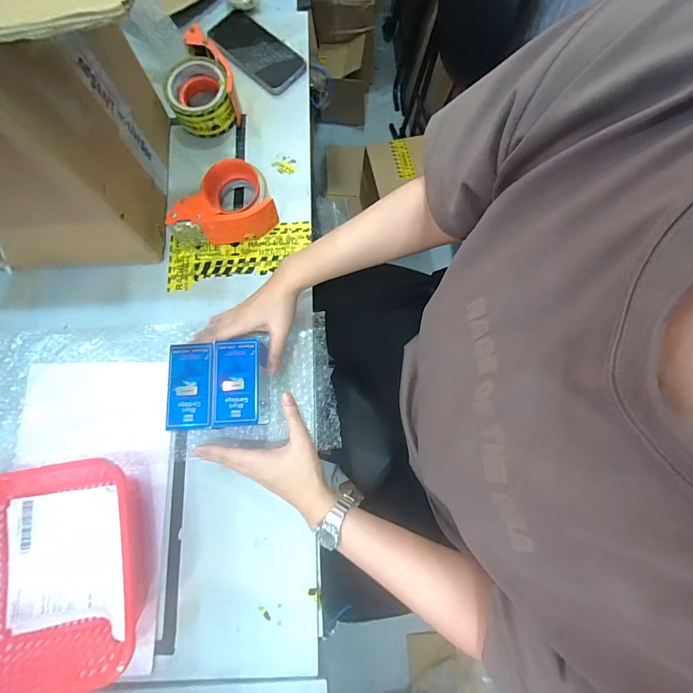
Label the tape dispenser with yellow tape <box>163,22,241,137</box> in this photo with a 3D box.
[{"bbox_3d":[-0.229,-0.404,0.553,0.102,0.060,0.138,-26,80,-6],"label":"tape dispenser with yellow tape"}]

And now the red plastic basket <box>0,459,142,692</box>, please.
[{"bbox_3d":[-0.345,0.255,0.411,0.217,0.080,0.218,-10,79,-3],"label":"red plastic basket"}]

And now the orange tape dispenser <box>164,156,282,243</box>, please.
[{"bbox_3d":[-0.179,-0.202,0.512,0.142,0.061,0.101,-20,80,-4],"label":"orange tape dispenser"}]

